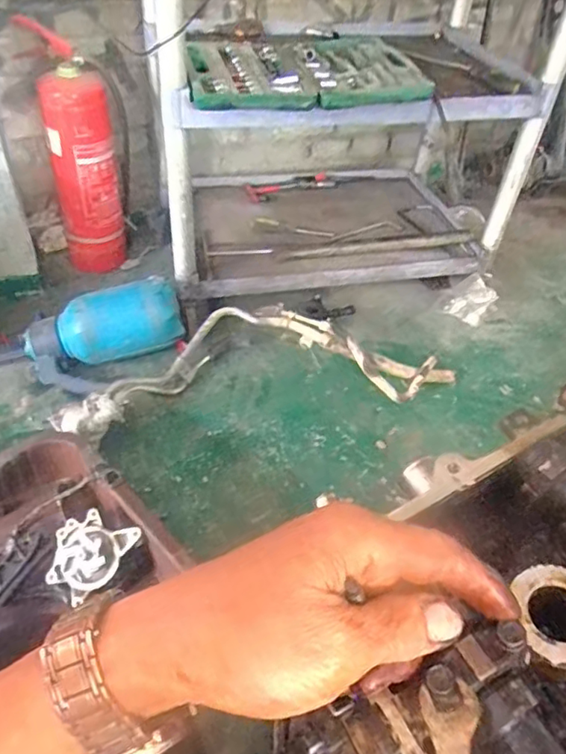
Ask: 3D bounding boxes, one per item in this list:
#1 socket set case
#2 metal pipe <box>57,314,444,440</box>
[{"bbox_3d":[0.033,-0.526,0.965,0.387,0.041,0.273,-3,44,-9],"label":"socket set case"},{"bbox_3d":[-0.049,-0.024,1.046,0.699,0.090,0.251,-9,45,-10],"label":"metal pipe"}]

